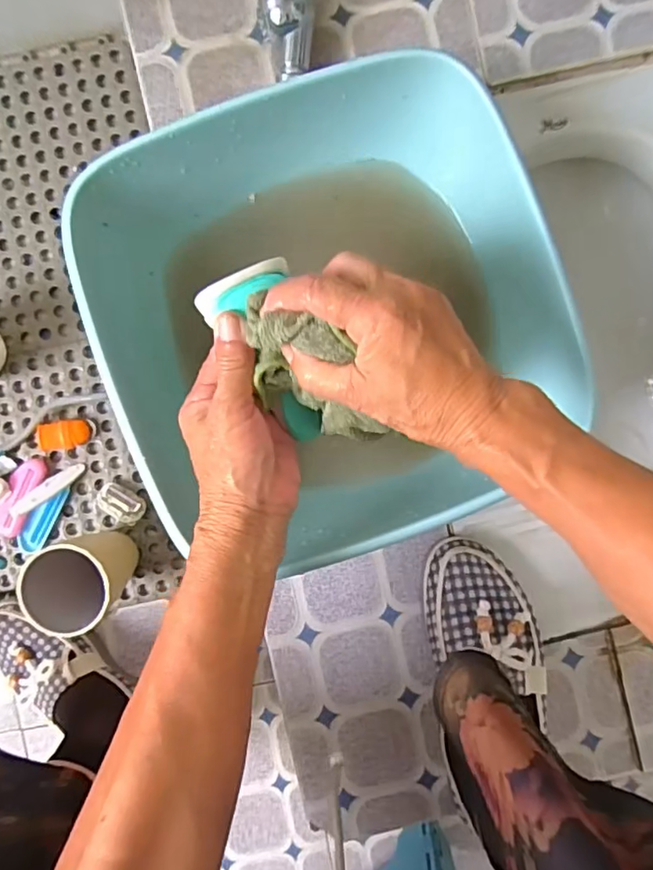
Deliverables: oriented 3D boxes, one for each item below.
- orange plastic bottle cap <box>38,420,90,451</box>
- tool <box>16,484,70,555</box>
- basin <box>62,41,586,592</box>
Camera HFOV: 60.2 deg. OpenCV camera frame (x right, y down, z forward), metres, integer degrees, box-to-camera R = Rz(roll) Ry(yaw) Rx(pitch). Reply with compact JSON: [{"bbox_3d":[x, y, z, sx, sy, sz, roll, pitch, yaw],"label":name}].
[{"bbox_3d":[-0.272,0.000,0.587,0.047,0.024,0.028,-6,91,0],"label":"orange plastic bottle cap"},{"bbox_3d":[-0.299,0.087,0.594,0.027,0.013,0.081,26,91,0],"label":"tool"},{"bbox_3d":[-0.001,-0.086,0.434,0.320,0.132,0.320,0,93,-2],"label":"basin"}]

